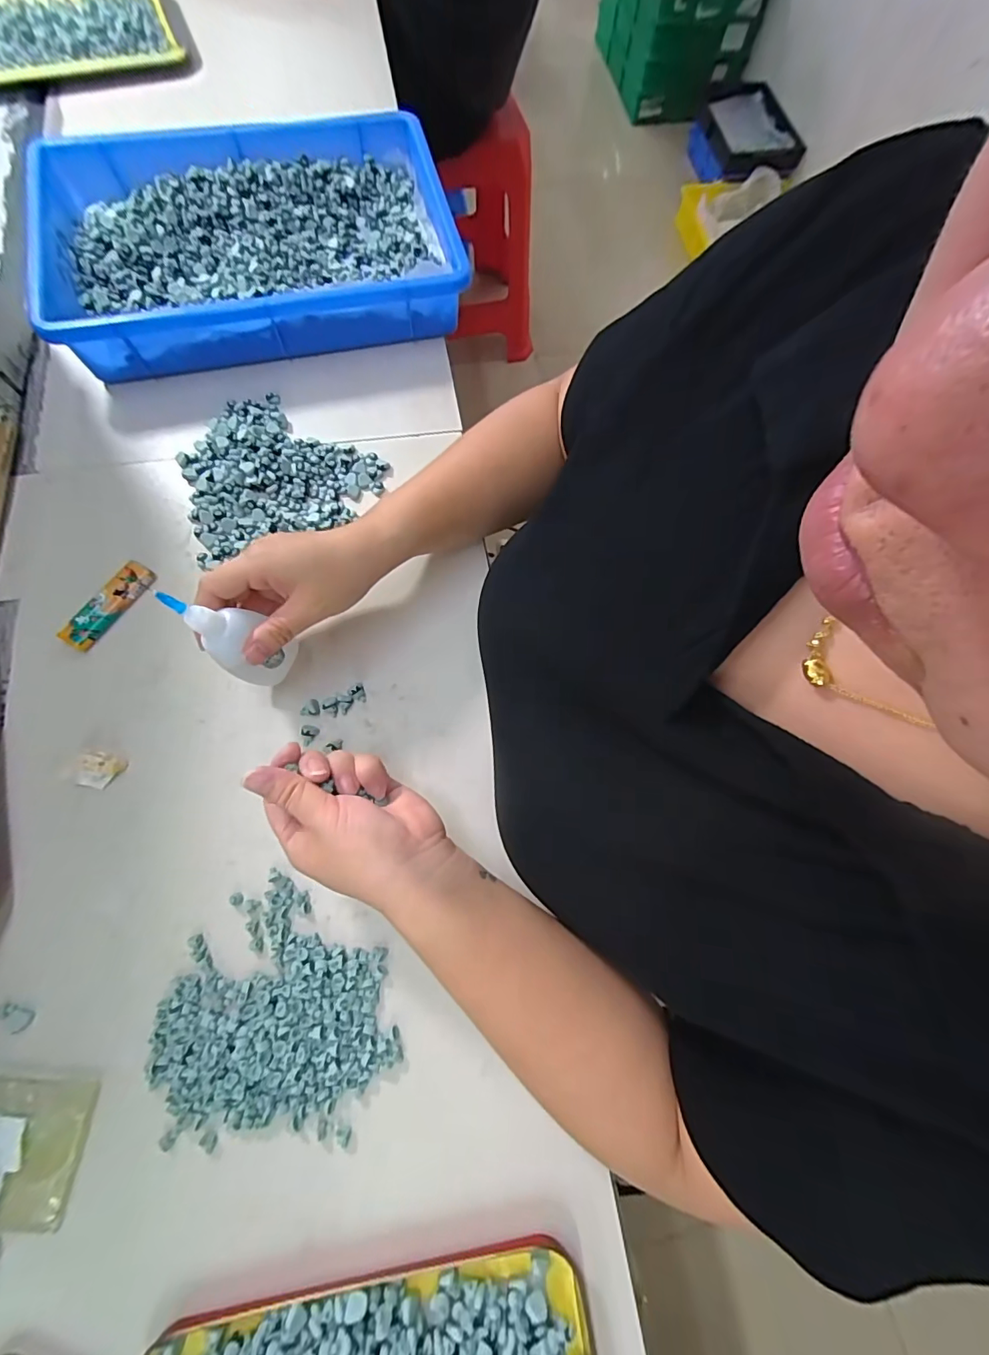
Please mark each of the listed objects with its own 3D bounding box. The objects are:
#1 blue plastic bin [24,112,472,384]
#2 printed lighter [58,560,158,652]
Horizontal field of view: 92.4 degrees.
[{"bbox_3d":[-0.229,-0.421,0.460,0.363,0.057,0.246,-14,75,-6],"label":"blue plastic bin"},{"bbox_3d":[-0.302,-0.057,0.373,0.027,0.009,0.079,32,75,7],"label":"printed lighter"}]

